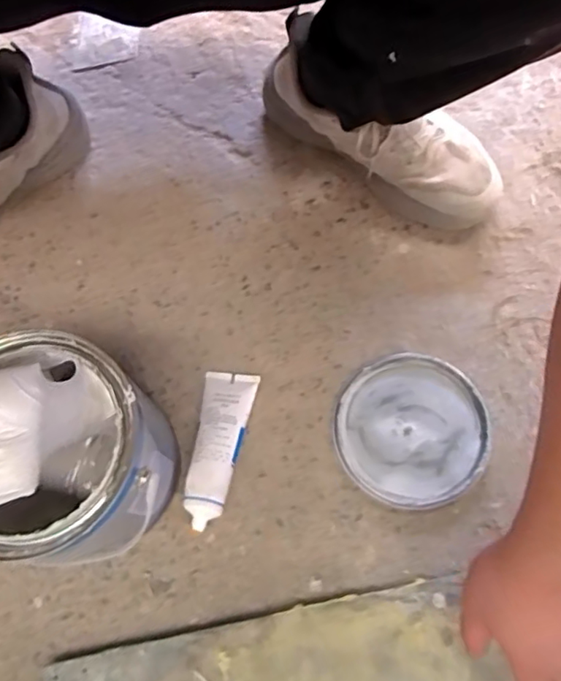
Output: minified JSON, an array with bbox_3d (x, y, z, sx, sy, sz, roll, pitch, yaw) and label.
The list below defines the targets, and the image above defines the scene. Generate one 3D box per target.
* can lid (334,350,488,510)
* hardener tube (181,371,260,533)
[{"bbox_3d":[0.122,0.083,0.538,0.137,0.016,0.140,-1,70,2],"label":"can lid"},{"bbox_3d":[-0.056,0.097,0.523,0.048,0.030,0.144,7,71,5],"label":"hardener tube"}]

